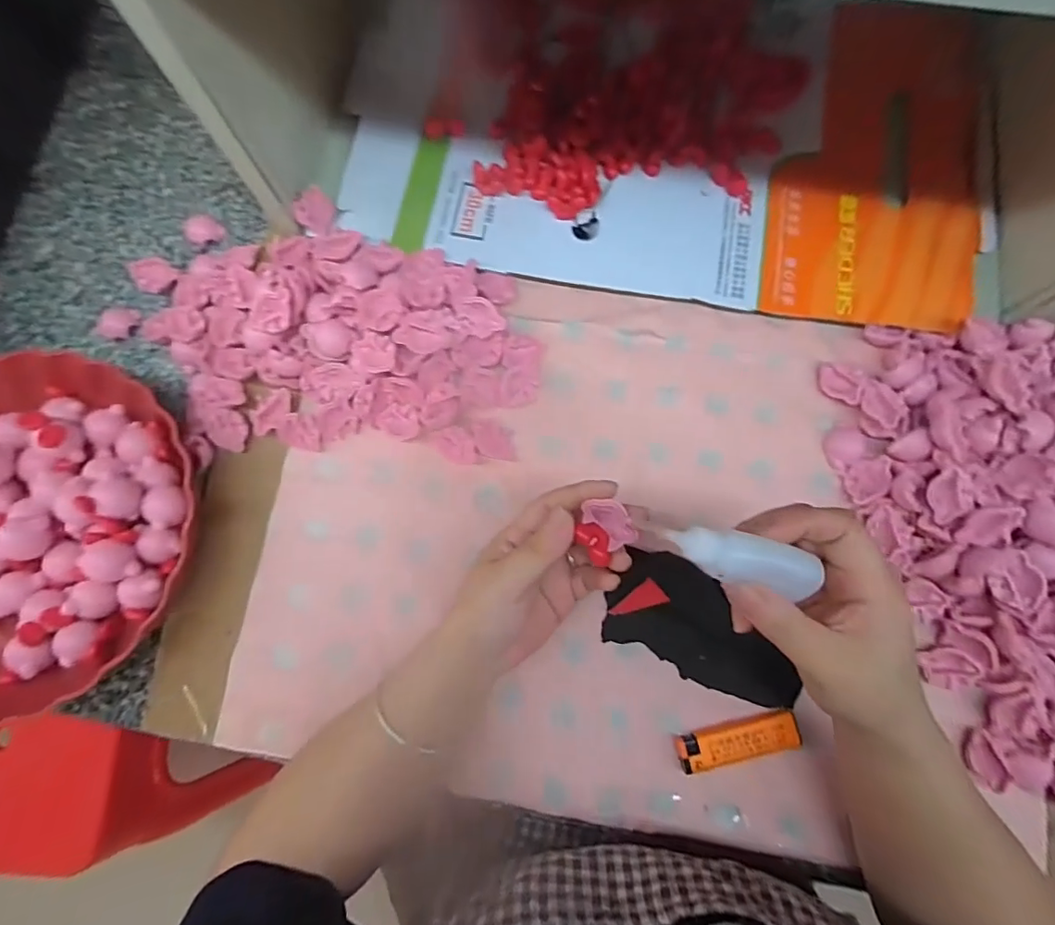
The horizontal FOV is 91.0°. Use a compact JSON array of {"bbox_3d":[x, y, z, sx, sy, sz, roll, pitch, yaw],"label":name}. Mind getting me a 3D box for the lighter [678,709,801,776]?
[{"bbox_3d":[0.140,0.186,0.348,0.080,0.015,0.024,-13,80,-2],"label":"lighter"}]

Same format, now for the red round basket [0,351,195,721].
[{"bbox_3d":[-0.348,0.043,0.362,0.222,0.047,0.227,0,80,1],"label":"red round basket"}]

